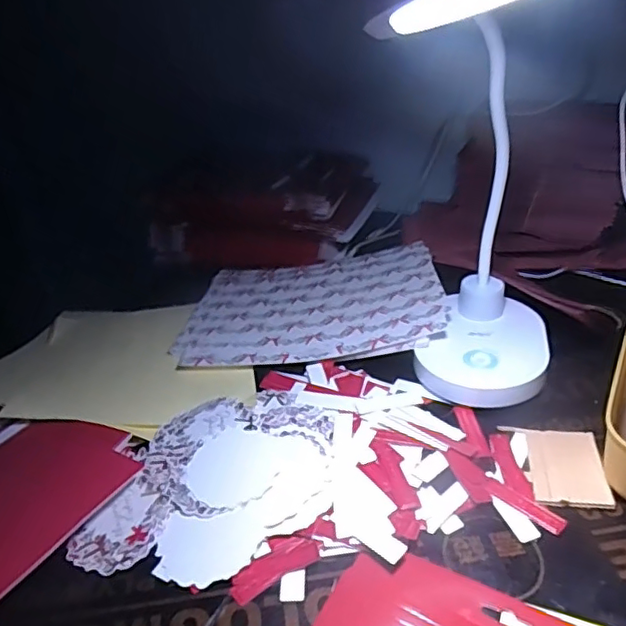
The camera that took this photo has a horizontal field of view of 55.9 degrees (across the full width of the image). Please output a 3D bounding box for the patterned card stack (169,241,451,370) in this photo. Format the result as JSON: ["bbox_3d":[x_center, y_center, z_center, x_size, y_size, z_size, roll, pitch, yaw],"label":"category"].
[{"bbox_3d":[-0.001,-0.015,0.633,0.265,0.032,0.192,-1,32,5],"label":"patterned card stack"}]

